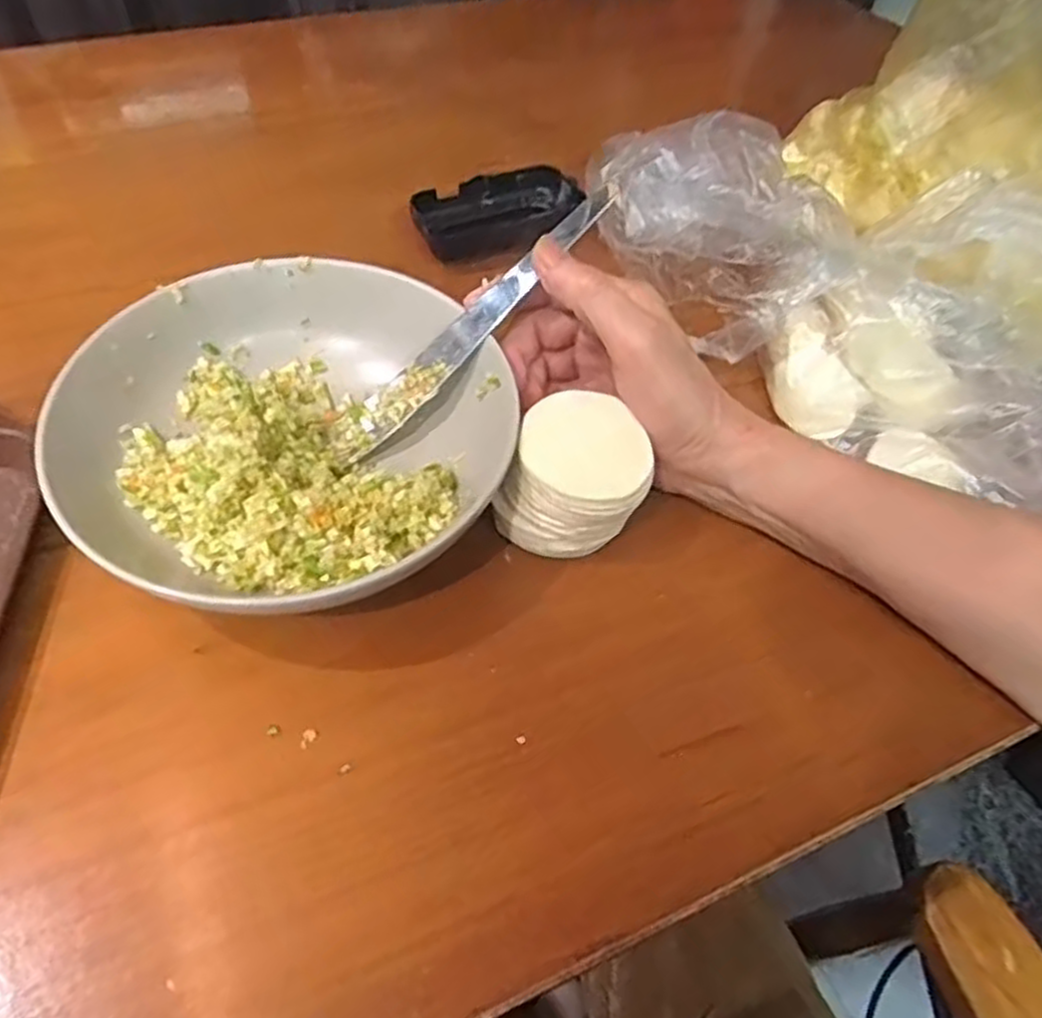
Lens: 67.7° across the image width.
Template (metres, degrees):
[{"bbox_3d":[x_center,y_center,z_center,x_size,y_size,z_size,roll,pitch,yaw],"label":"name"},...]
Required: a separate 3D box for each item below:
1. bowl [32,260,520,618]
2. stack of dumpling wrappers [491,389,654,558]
[{"bbox_3d":[-0.106,-0.031,0.359,0.186,0.059,0.180,3,52,-3],"label":"bowl"},{"bbox_3d":[0.026,-0.013,0.356,0.057,0.048,0.058,26,54,14],"label":"stack of dumpling wrappers"}]

